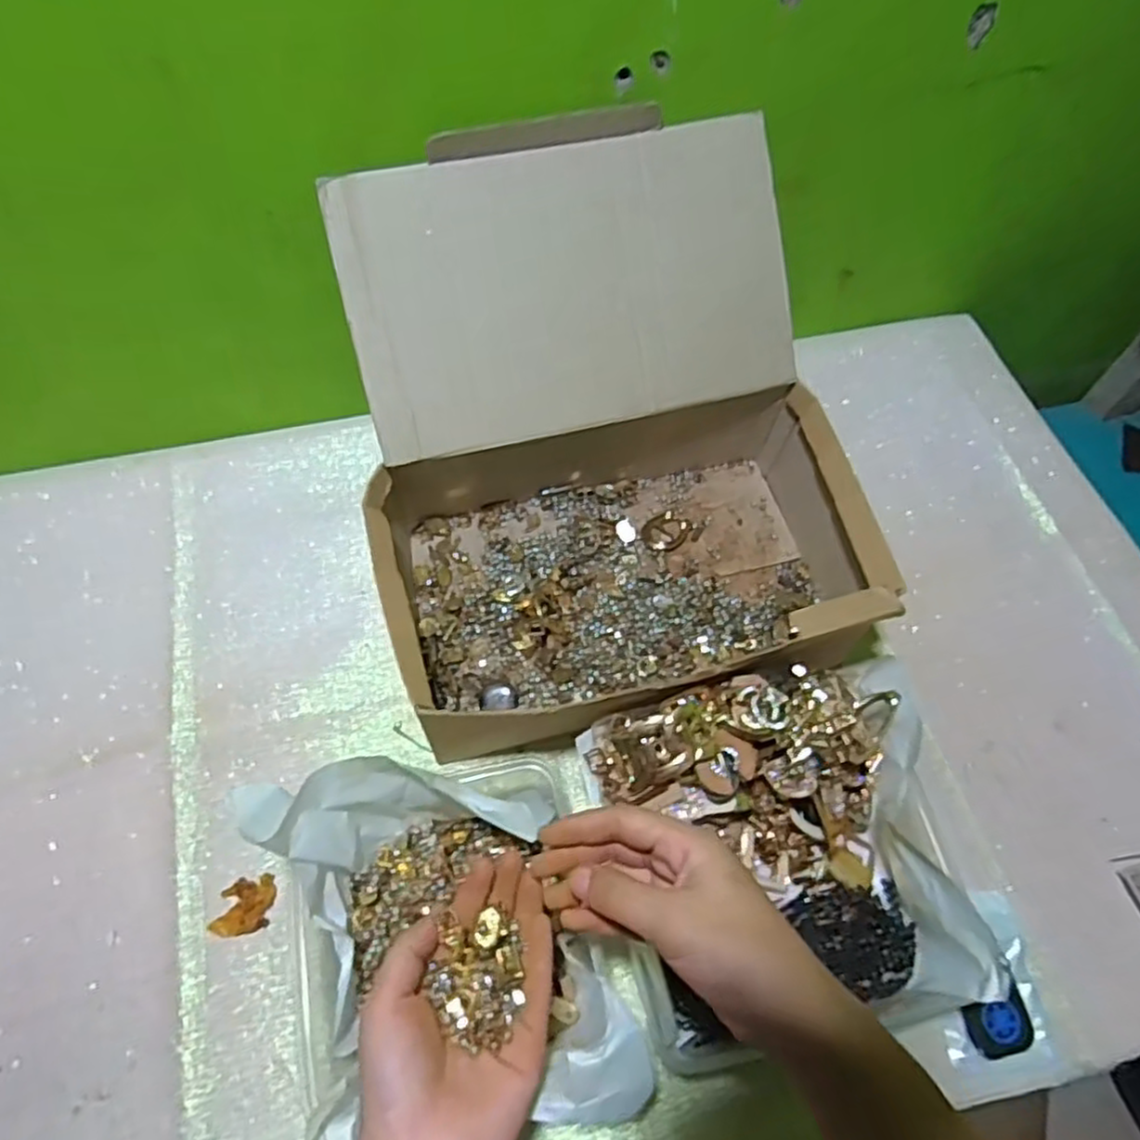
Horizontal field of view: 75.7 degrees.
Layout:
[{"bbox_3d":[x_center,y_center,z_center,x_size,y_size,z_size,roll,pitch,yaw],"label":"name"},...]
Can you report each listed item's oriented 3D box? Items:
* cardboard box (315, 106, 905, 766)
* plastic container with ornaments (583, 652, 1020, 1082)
[{"bbox_3d":[0.025,-0.088,0.517,0.325,0.225,0.349,-12,61,-9],"label":"cardboard box"},{"bbox_3d":[0.121,0.170,0.451,0.198,0.093,0.194,-7,60,-6],"label":"plastic container with ornaments"}]

